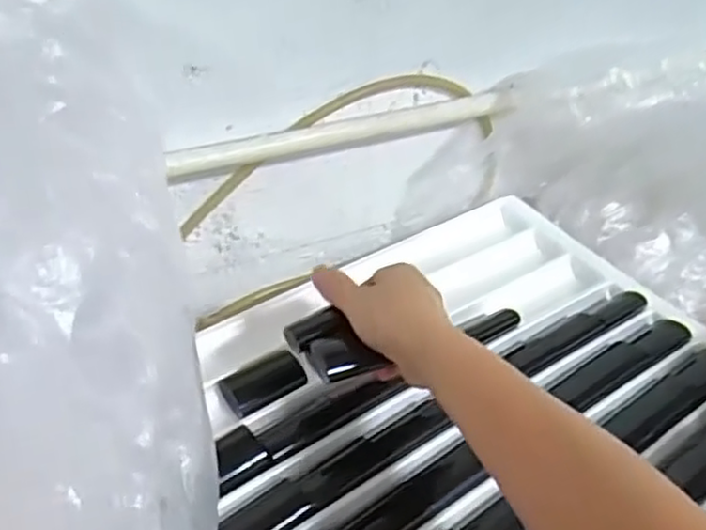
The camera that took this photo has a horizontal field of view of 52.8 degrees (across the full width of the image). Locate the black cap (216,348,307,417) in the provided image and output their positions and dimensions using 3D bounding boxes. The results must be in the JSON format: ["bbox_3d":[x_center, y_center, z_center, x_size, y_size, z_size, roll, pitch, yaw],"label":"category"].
[{"bbox_3d":[-0.064,0.084,0.508,0.058,0.024,0.026,-20,36,-29],"label":"black cap"}]

